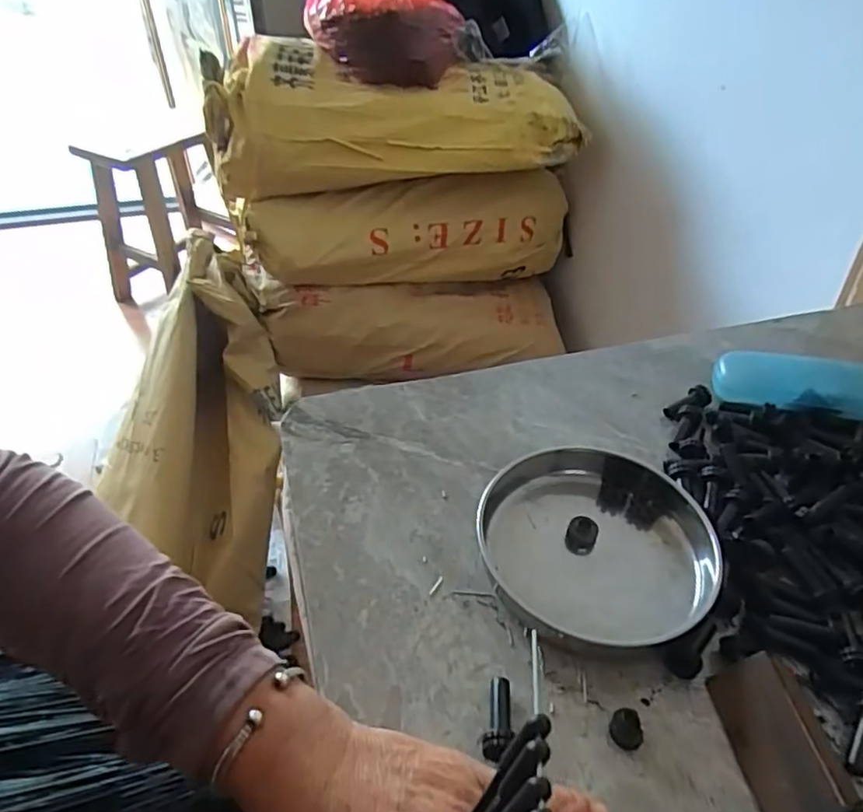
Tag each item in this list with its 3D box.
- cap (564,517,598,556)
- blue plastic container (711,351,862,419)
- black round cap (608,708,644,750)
[{"bbox_3d":[0.096,0.083,0.394,0.018,0.015,0.019,1,42,-1],"label":"cap"},{"bbox_3d":[0.301,-0.018,0.479,0.147,0.022,0.044,8,42,8],"label":"blue plastic container"},{"bbox_3d":[0.098,0.162,0.308,0.016,0.010,0.016,1,42,-1],"label":"black round cap"}]

